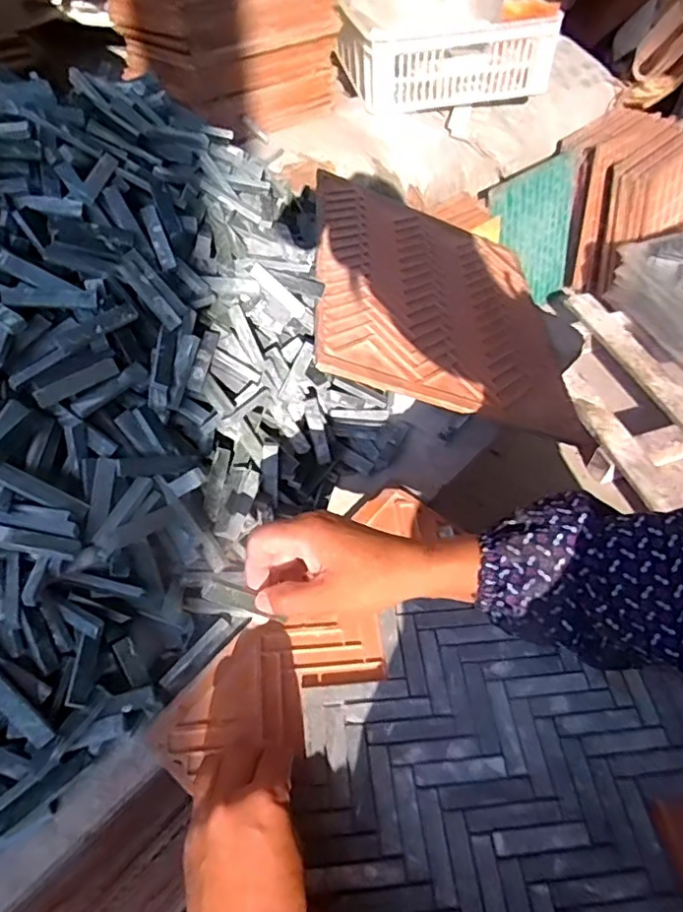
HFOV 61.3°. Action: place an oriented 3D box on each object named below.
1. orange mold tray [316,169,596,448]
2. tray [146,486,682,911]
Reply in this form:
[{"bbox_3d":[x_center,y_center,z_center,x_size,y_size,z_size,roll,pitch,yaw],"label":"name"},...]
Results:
[{"bbox_3d":[0.108,-0.168,0.620,0.279,0.009,0.320,13,51,-19],"label":"orange mold tray"},{"bbox_3d":[0.087,0.201,0.404,0.345,0.017,0.275,32,57,23],"label":"tray"}]

